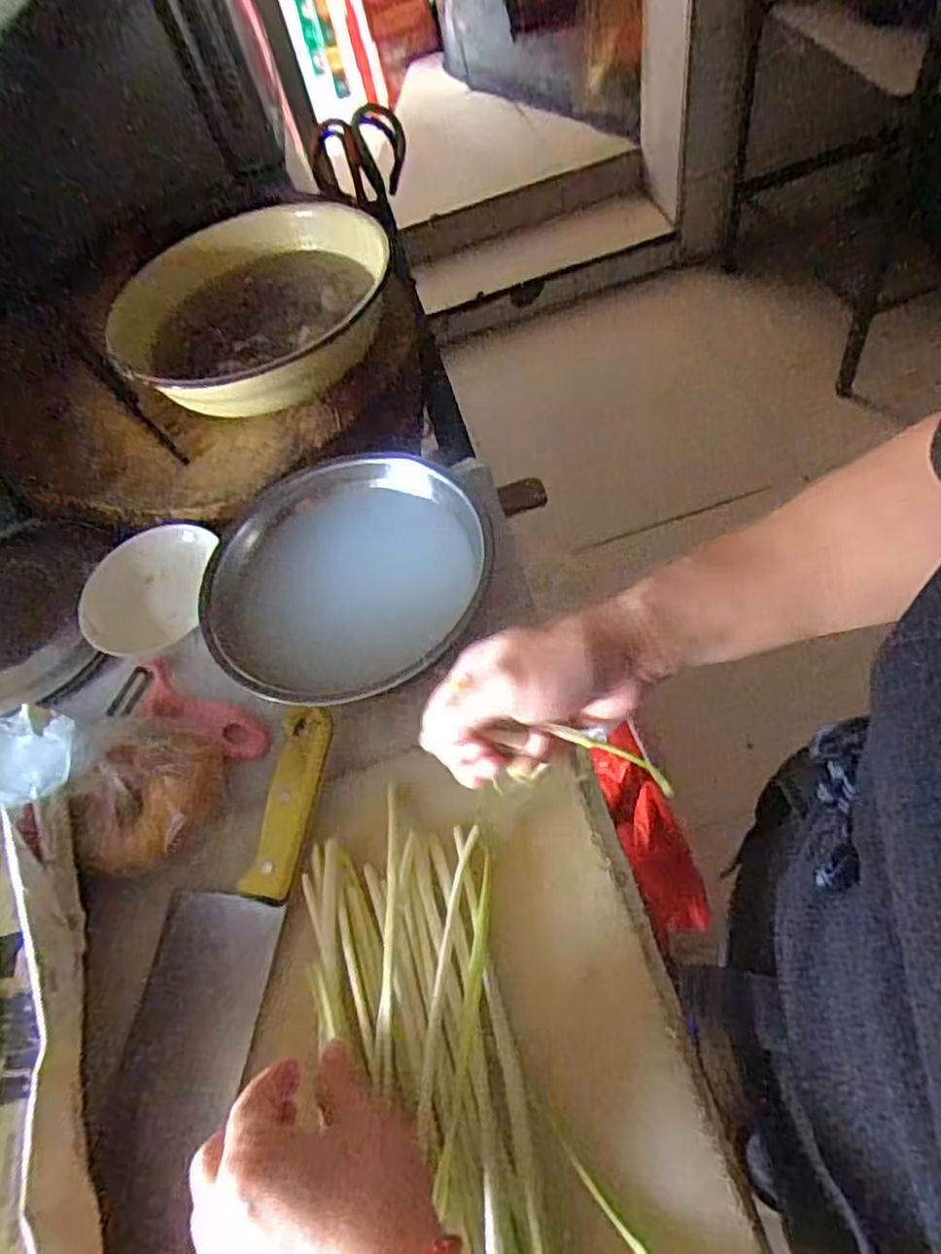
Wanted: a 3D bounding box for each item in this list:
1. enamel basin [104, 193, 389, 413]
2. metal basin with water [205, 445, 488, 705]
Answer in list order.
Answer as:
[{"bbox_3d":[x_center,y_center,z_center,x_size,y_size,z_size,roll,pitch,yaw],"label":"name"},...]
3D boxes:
[{"bbox_3d":[-0.183,-0.263,0.616,0.239,0.072,0.240,-23,57,-3],"label":"enamel basin"},{"bbox_3d":[-0.087,-0.036,0.494,0.186,0.047,0.157,-40,60,-13],"label":"metal basin with water"}]

